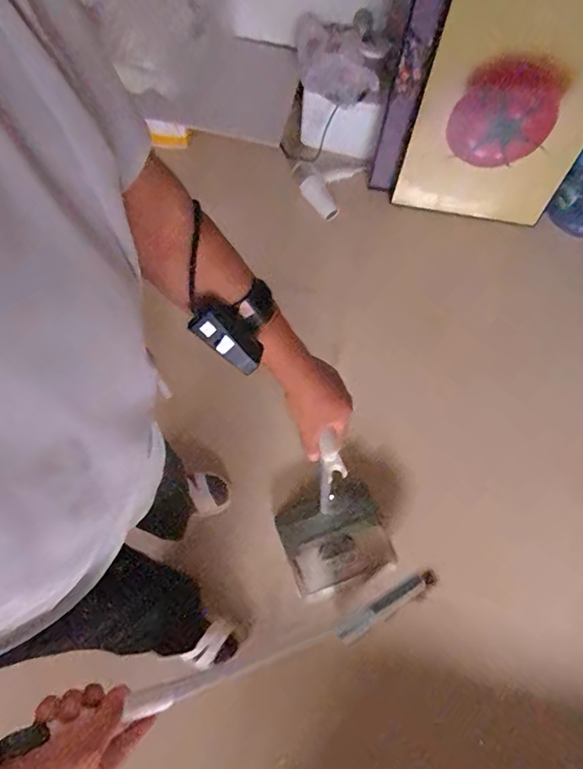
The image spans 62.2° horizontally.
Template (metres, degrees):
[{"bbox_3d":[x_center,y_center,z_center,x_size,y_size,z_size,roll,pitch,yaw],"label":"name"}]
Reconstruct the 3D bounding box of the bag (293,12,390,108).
[{"bbox_3d":[0.123,-1.006,1.489,0.165,0.151,0.332,-38,76,-14],"label":"bag"}]

